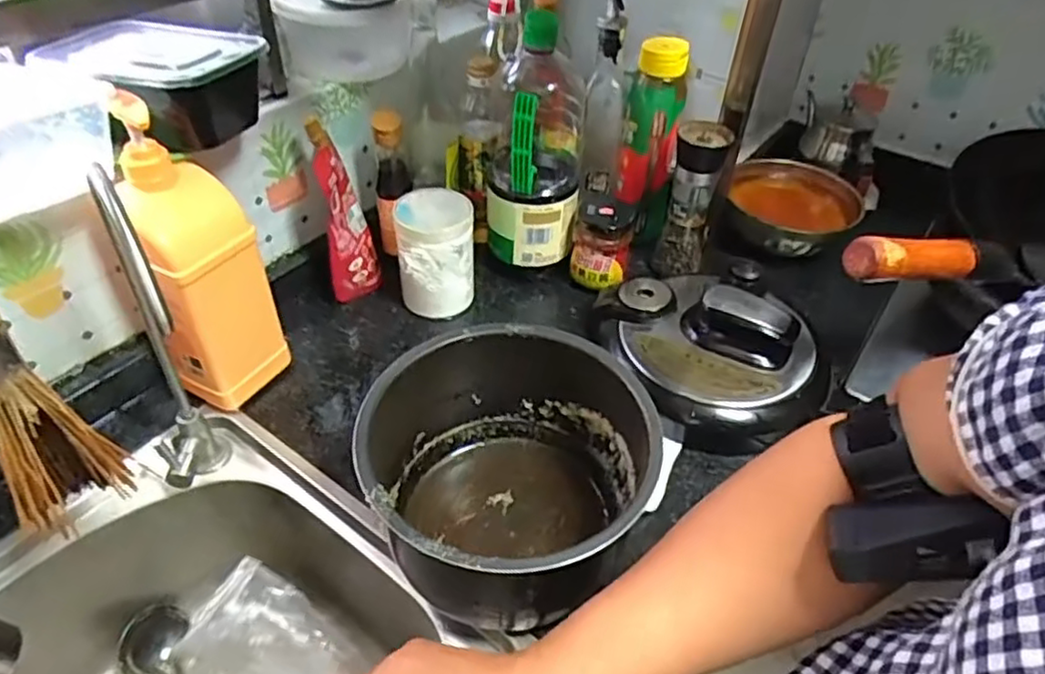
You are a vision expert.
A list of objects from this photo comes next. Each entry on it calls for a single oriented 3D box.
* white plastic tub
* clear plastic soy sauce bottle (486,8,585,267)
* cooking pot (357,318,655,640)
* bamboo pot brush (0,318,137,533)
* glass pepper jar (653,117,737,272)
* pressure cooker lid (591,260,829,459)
[{"bbox_3d":[-0.095,-0.096,0.757,0.082,0.115,0.088,-2,45,-4],"label":"white plastic tub"},{"bbox_3d":[0.014,-0.210,0.741,0.101,0.257,0.092,2,45,0],"label":"clear plastic soy sauce bottle"},{"bbox_3d":[-0.010,0.111,0.531,0.205,0.138,0.208,1,45,-1],"label":"cooking pot"},{"bbox_3d":[-0.287,0.023,0.368,0.035,0.241,0.054,11,46,9],"label":"bamboo pot brush"},{"bbox_3d":[0.192,-0.152,0.776,0.055,0.168,0.064,15,47,12],"label":"glass pepper jar"},{"bbox_3d":[0.215,-0.007,0.700,0.222,0.088,0.227,1,45,-1],"label":"pressure cooker lid"}]

